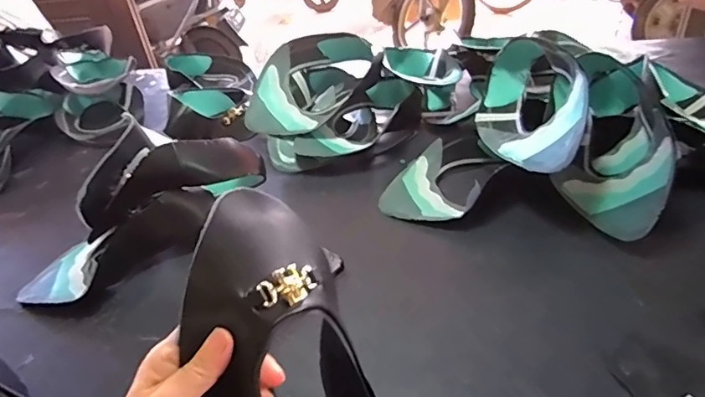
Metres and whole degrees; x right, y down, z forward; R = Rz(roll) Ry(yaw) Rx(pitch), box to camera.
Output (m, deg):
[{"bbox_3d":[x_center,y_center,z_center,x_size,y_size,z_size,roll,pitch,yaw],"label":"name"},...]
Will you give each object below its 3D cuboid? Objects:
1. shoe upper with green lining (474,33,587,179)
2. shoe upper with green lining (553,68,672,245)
[{"bbox_3d":[0.242,-0.143,0.685,0.123,0.117,0.261,2,38,13],"label":"shoe upper with green lining"},{"bbox_3d":[0.333,-0.083,0.637,0.113,0.131,0.267,5,52,16],"label":"shoe upper with green lining"}]

